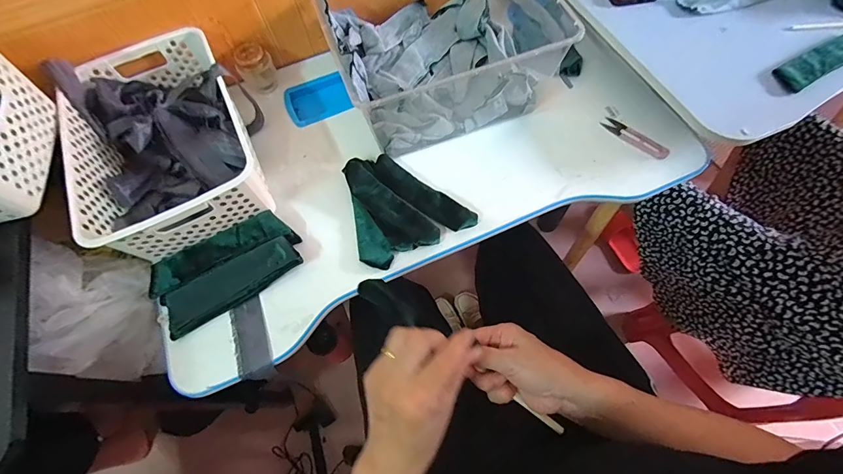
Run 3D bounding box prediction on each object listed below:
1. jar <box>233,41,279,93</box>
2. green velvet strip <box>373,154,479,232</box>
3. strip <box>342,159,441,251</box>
[{"bbox_3d":[-0.280,-0.288,0.627,0.056,0.066,0.056,-1,67,3],"label":"jar"},{"bbox_3d":[-0.001,-0.063,0.532,0.176,0.009,0.041,35,73,17],"label":"green velvet strip"},{"bbox_3d":[-0.052,-0.040,0.518,0.171,0.012,0.059,42,78,12],"label":"strip"}]

